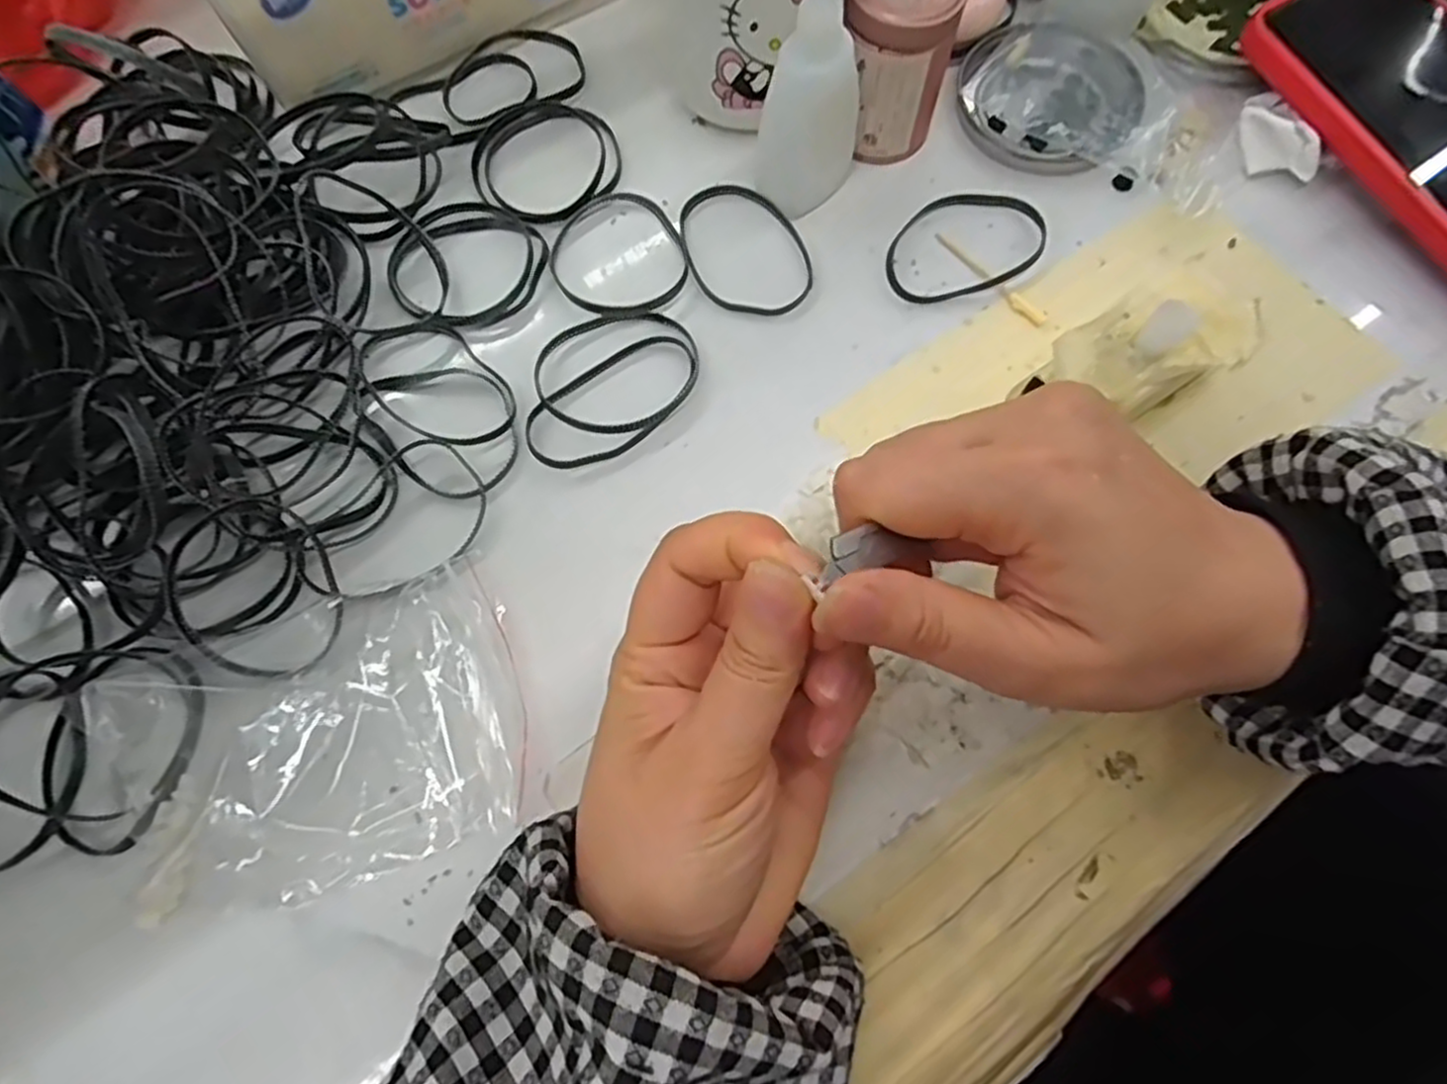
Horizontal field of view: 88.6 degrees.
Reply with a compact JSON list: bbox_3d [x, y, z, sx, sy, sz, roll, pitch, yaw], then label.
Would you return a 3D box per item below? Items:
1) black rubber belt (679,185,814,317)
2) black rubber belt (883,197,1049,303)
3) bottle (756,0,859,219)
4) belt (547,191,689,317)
[{"bbox_3d":[0.008,-0.123,0.311,0.048,0.004,0.068,-25,74,-7],"label":"black rubber belt"},{"bbox_3d":[0.099,-0.126,0.311,0.071,0.005,0.047,-18,73,-5],"label":"black rubber belt"},{"bbox_3d":[0.033,-0.170,0.275,0.037,0.102,0.033,12,73,4],"label":"bottle"},{"bbox_3d":[-0.045,-0.120,0.310,0.056,0.007,0.063,-24,74,-7],"label":"belt"}]

